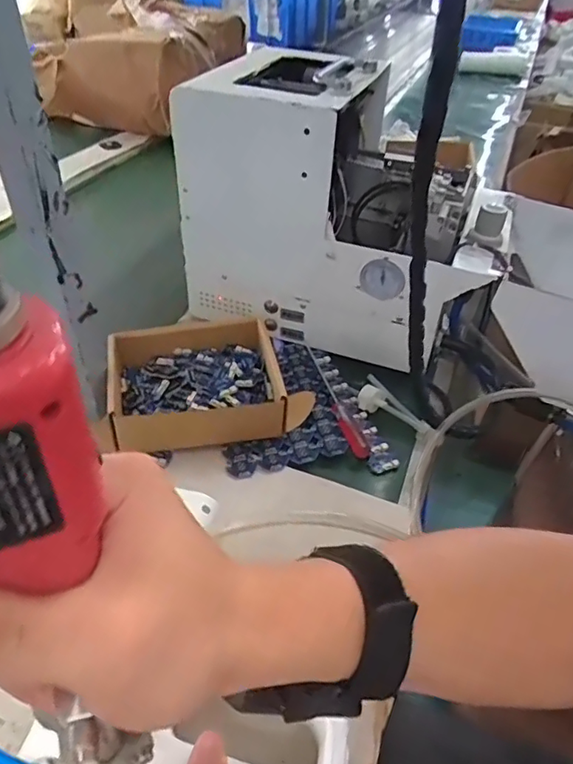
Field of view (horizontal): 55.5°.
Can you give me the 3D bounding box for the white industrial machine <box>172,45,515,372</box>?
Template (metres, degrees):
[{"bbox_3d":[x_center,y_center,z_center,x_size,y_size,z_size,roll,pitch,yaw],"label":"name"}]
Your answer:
[{"bbox_3d":[0.071,-0.188,0.617,0.321,0.269,0.190,17,44,15],"label":"white industrial machine"}]

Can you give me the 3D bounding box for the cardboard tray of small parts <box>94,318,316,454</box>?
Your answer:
[{"bbox_3d":[-0.084,-0.003,0.560,0.208,0.051,0.143,-7,43,-11],"label":"cardboard tray of small parts"}]

